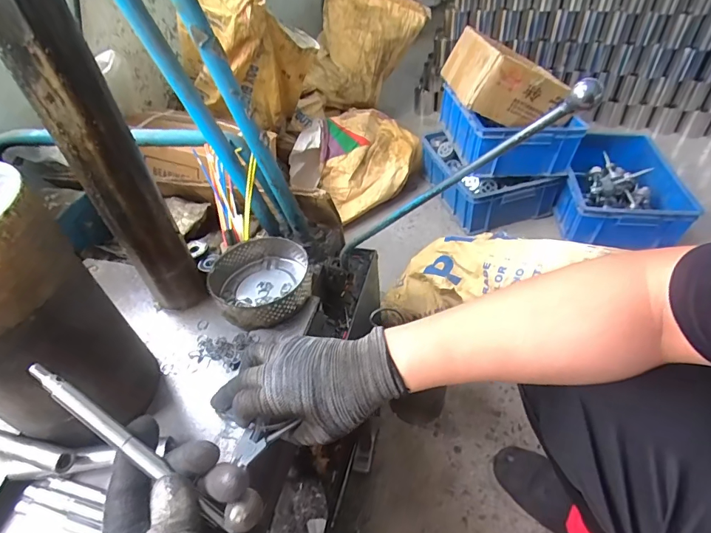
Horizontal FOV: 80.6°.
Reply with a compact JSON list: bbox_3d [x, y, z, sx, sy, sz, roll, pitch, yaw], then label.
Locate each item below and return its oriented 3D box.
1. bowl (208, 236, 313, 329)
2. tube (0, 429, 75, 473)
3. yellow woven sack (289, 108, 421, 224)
[{"bbox_3d":[-0.120,0.019,0.546,0.125,0.041,0.126,-4,45,4],"label":"bowl"},{"bbox_3d":[-0.330,0.169,0.397,0.146,0.016,0.020,8,47,14],"label":"tube"},{"bbox_3d":[0.014,-0.374,1.402,0.311,0.207,0.428,33,57,33],"label":"yellow woven sack"}]

